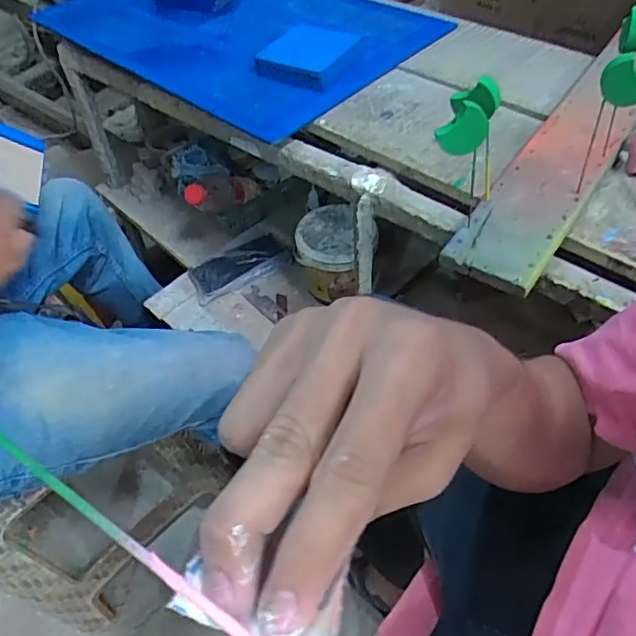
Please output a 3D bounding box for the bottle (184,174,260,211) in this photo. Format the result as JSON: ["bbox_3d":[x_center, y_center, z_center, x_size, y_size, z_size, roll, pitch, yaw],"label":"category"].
[{"bbox_3d":[-0.167,-0.215,1.005,0.063,0.060,0.216,15,19,15],"label":"bottle"}]

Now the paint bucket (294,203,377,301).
[{"bbox_3d":[0.030,-0.097,0.945,0.127,0.127,0.129,-2,52,2],"label":"paint bucket"}]

